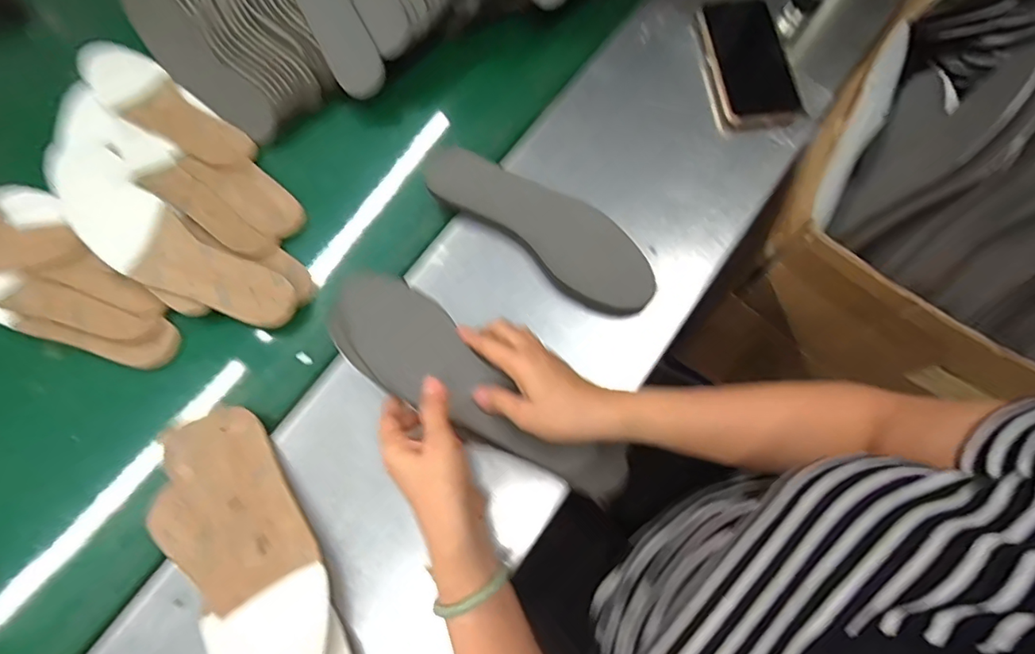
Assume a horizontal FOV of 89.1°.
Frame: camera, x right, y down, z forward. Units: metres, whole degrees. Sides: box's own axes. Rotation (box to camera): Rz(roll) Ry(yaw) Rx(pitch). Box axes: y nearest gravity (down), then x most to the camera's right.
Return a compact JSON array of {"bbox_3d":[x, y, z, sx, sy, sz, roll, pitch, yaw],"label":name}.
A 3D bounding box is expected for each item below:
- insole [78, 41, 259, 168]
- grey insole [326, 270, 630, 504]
[{"bbox_3d":[-0.422,-0.262,0.617,0.266,0.014,0.074,38,78,14],"label":"insole"},{"bbox_3d":[-0.039,0.056,0.460,0.294,0.023,0.085,36,77,6],"label":"grey insole"}]

